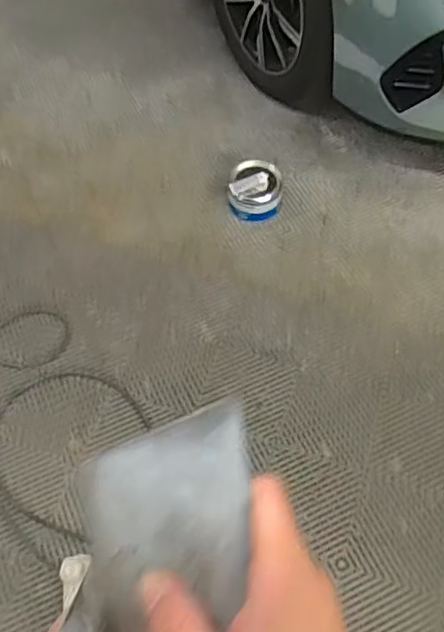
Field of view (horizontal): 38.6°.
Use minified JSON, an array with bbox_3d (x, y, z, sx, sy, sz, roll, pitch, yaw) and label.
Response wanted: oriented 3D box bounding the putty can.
[{"bbox_3d":[0.092,-0.348,1.763,0.148,0.110,0.123,9,64,7],"label":"putty can"}]

